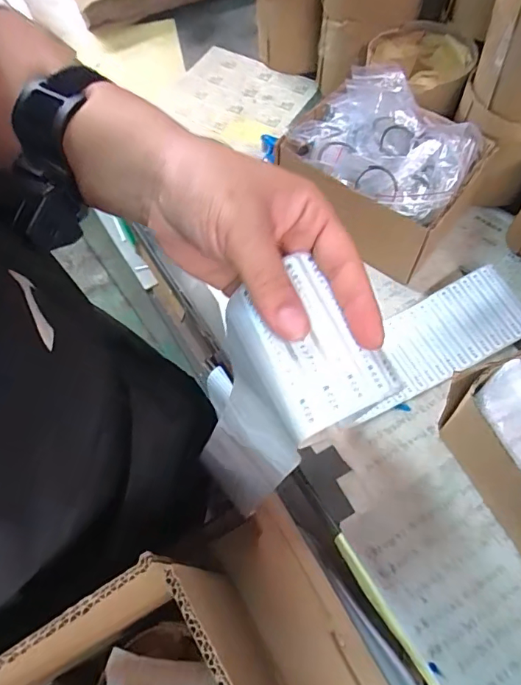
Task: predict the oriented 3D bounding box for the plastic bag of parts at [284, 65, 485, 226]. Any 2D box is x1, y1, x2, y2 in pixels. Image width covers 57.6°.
[{"bbox_3d":[0.121,-0.209,0.476,0.177,0.051,0.120,31,69,18],"label":"plastic bag of parts"}]

